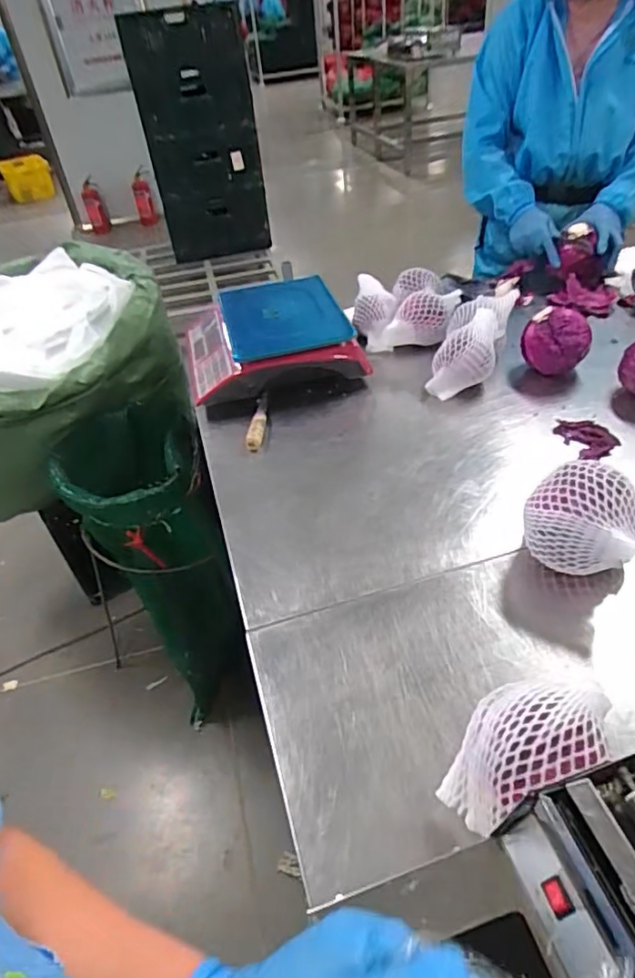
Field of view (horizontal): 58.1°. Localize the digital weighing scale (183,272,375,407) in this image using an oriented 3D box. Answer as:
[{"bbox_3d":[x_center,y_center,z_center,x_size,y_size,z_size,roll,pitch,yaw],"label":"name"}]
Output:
[{"bbox_3d":[-0.096,-0.292,1.129,0.306,0.116,0.306,-13,42,-6],"label":"digital weighing scale"}]

